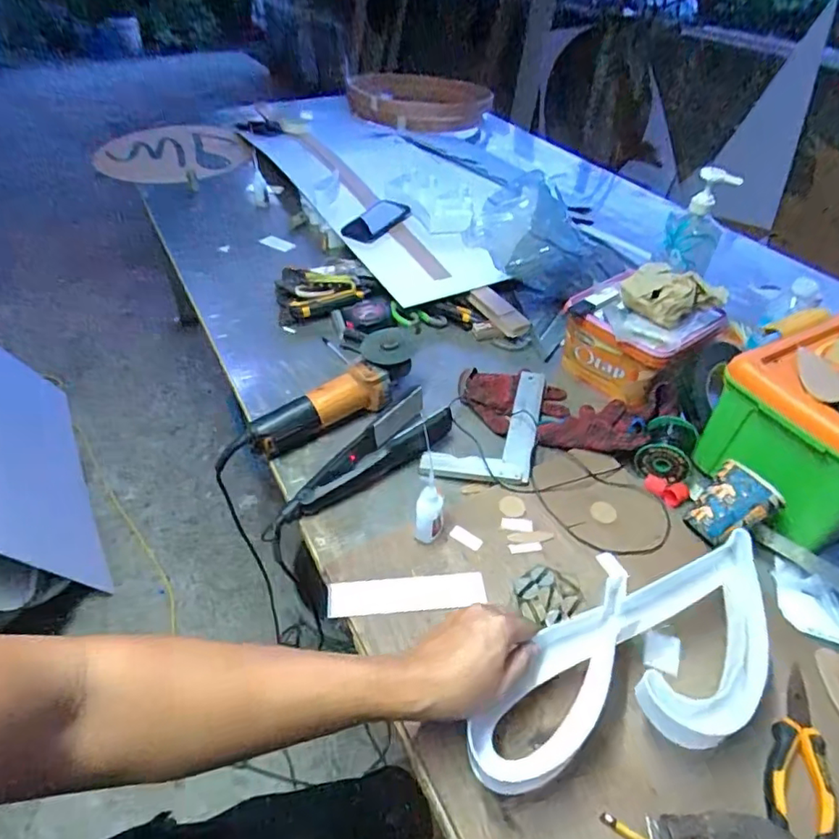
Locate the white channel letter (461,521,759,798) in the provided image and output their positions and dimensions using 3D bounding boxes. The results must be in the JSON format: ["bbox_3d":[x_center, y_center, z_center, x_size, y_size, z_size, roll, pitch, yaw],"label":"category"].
[{"bbox_3d":[0.192,0.221,0.504,0.326,0.037,0.159,-26,49,-14],"label":"white channel letter"}]

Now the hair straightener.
[{"bbox_3d":[-0.075,0.045,0.749,0.262,0.033,0.073,-33,53,-29],"label":"hair straightener"}]

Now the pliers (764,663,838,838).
[{"bbox_3d":[0.349,0.301,0.508,0.055,0.013,0.149,17,47,17],"label":"pliers"}]

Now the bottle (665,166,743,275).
[{"bbox_3d":[0.450,-0.322,0.899,0.085,0.151,0.066,19,48,19],"label":"bottle"}]

